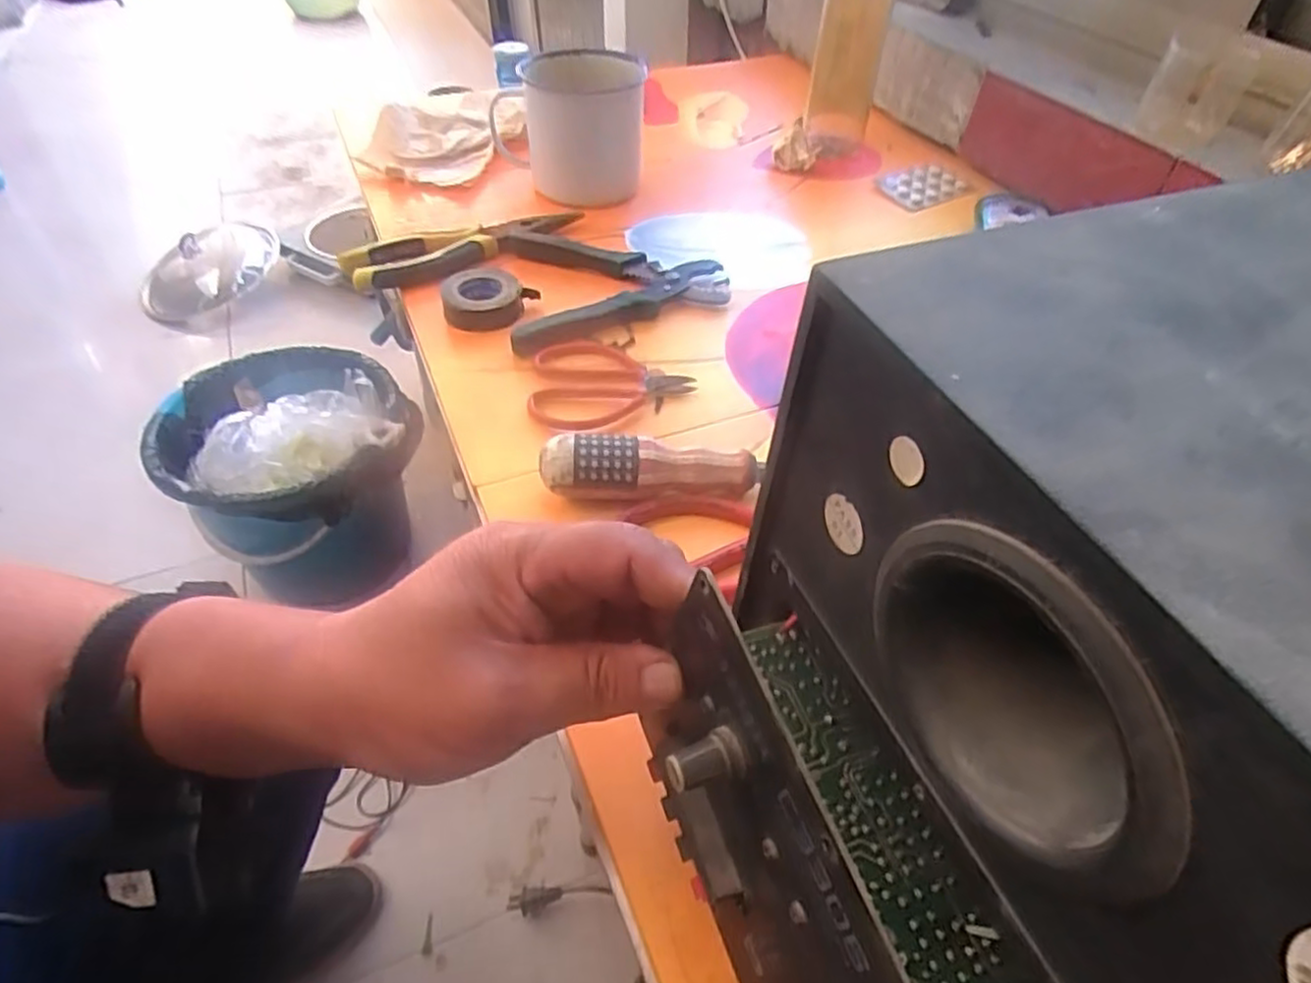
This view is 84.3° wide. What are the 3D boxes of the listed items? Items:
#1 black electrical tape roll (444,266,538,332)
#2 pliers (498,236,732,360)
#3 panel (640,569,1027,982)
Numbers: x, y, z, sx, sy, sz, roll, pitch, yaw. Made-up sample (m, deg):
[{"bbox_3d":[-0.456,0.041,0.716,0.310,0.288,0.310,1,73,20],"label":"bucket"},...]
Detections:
[{"bbox_3d":[-0.120,-0.140,0.526,0.065,0.021,0.054,-11,49,-12],"label":"black electrical tape roll"},{"bbox_3d":[-0.042,-0.167,0.555,0.173,0.020,0.138,-19,51,-18],"label":"pliers"},{"bbox_3d":[0.045,0.105,0.200,0.054,0.094,0.136,-17,50,-17],"label":"panel"}]

